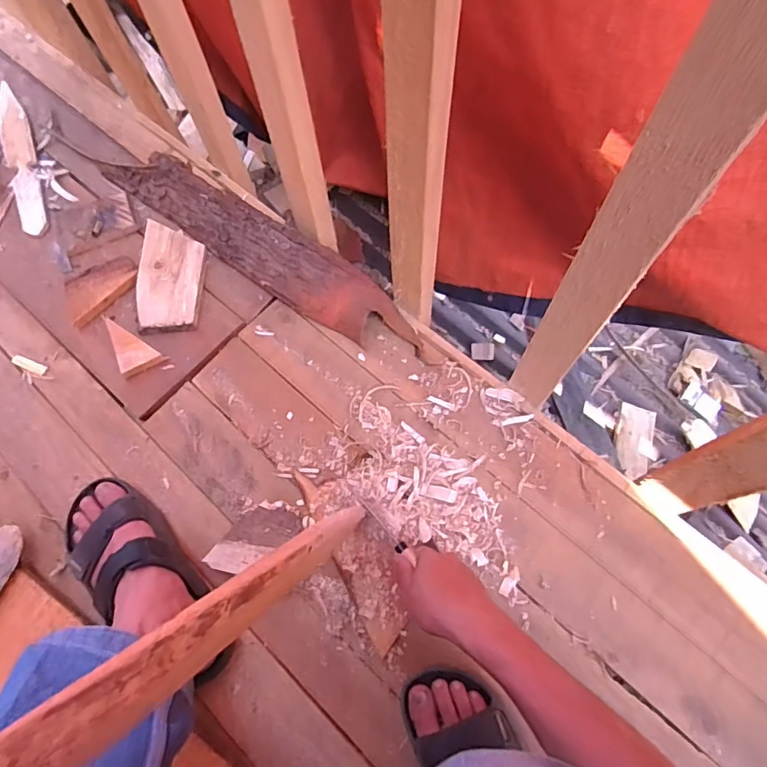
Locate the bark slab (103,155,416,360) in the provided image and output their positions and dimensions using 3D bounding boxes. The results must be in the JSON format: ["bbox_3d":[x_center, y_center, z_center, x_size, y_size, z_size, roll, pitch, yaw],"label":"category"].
[{"bbox_3d":[-0.194,-0.213,0.758,0.588,0.041,0.100,34,75,13],"label":"bark slab"}]

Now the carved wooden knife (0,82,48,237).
[{"bbox_3d":[-0.607,-0.381,0.851,0.045,0.011,0.337,-22,72,-5],"label":"carved wooden knife"}]

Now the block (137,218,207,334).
[{"bbox_3d":[-0.310,-0.155,0.747,0.091,0.021,0.172,-1,71,2],"label":"block"}]

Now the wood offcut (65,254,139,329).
[{"bbox_3d":[-0.418,-0.144,0.751,0.115,0.014,0.072,-42,75,-12],"label":"wood offcut"}]

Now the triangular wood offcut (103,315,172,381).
[{"bbox_3d":[-0.362,-0.044,0.711,0.112,0.019,0.053,31,75,12],"label":"triangular wood offcut"}]

